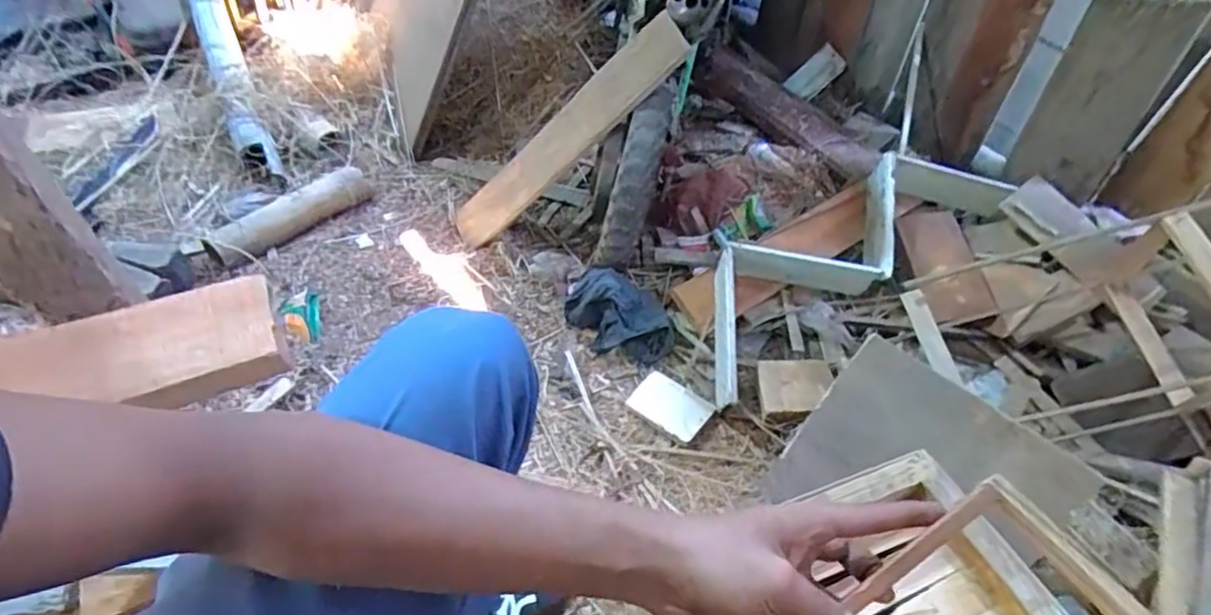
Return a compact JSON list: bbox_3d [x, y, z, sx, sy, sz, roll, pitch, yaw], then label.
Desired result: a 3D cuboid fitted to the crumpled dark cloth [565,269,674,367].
[{"bbox_3d":[0.016,0.010,1.074,0.215,0.083,0.112,27,52,21],"label":"crumpled dark cloth"}]

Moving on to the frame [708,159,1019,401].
[{"bbox_3d":[0.404,-0.100,1.098,0.663,0.135,0.218,-26,53,-23],"label":"frame"}]

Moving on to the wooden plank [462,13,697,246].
[{"bbox_3d":[-0.087,-0.294,1.135,0.087,0.575,0.032,50,30,-7],"label":"wooden plank"}]

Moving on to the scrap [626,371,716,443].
[{"bbox_3d":[0.104,0.155,0.996,0.123,0.008,0.089,29,53,23],"label":"scrap"}]

